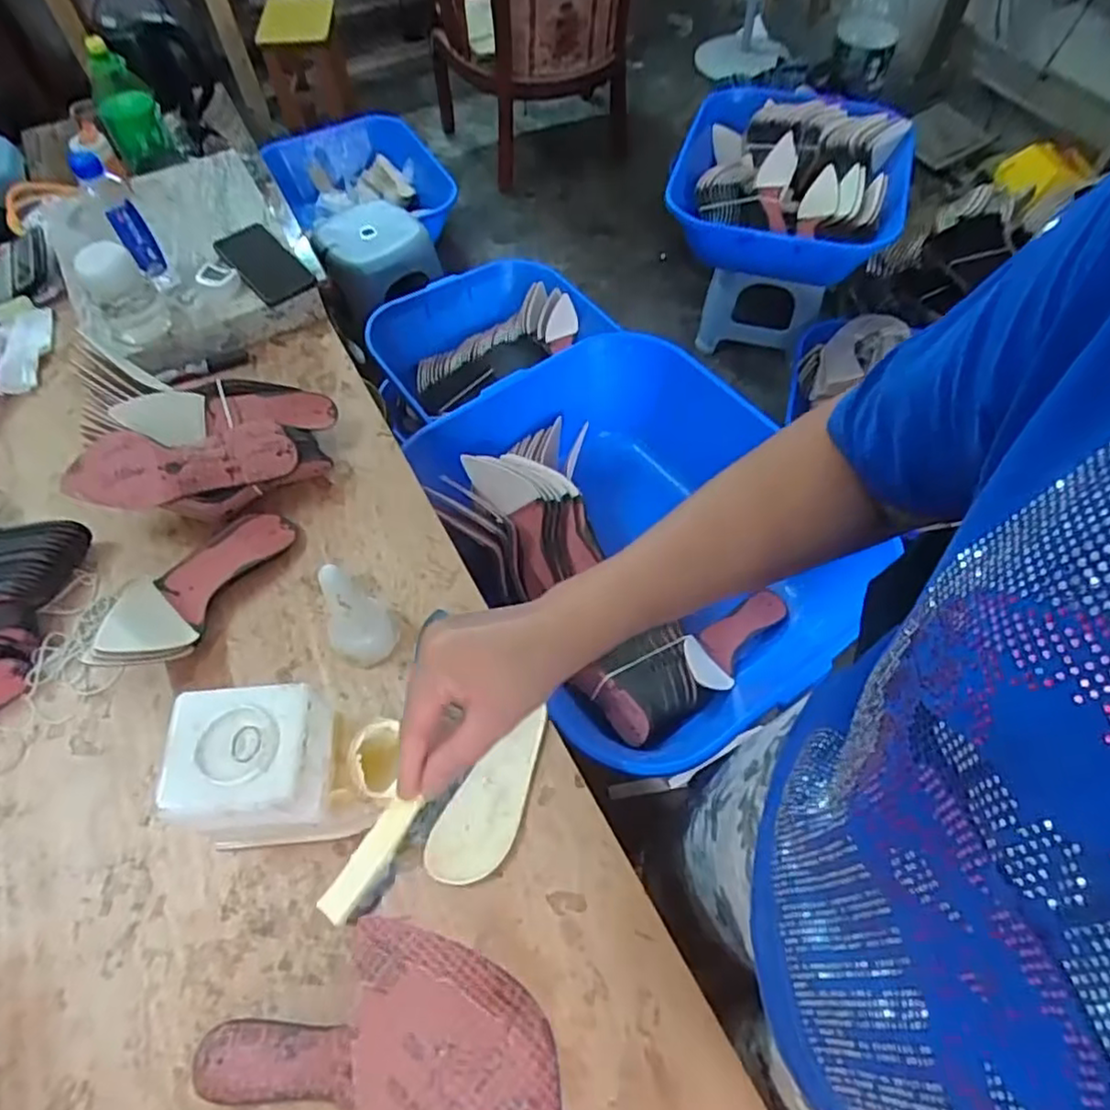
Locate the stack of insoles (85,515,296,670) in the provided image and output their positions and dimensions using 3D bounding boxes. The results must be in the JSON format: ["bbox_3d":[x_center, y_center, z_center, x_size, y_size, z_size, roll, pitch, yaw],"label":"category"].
[{"bbox_3d":[-0.376,0.033,0.717,0.080,0.068,0.240,21,44,13],"label":"stack of insoles"}]

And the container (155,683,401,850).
[{"bbox_3d":[-0.228,0.185,0.598,0.161,0.123,0.104,-4,58,-2],"label":"container"}]

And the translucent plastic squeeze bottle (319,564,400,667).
[{"bbox_3d":[-0.202,0.049,0.676,0.067,0.127,0.072,-34,64,-18],"label":"translucent plastic squeeze bottle"}]

